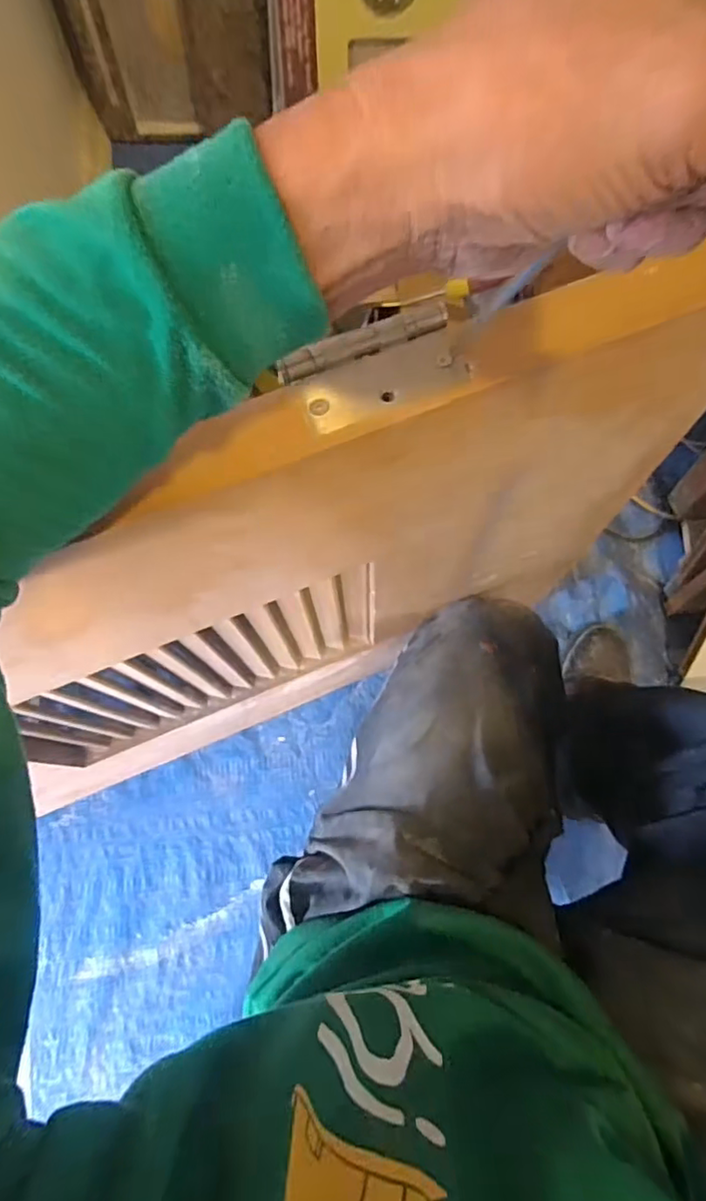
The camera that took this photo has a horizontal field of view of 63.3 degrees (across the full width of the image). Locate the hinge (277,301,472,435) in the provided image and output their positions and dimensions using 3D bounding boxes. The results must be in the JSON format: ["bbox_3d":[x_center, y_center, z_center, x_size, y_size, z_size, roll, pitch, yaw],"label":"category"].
[{"bbox_3d":[0.013,-0.121,0.299,0.089,0.009,0.048,-24,84,-6],"label":"hinge"}]

